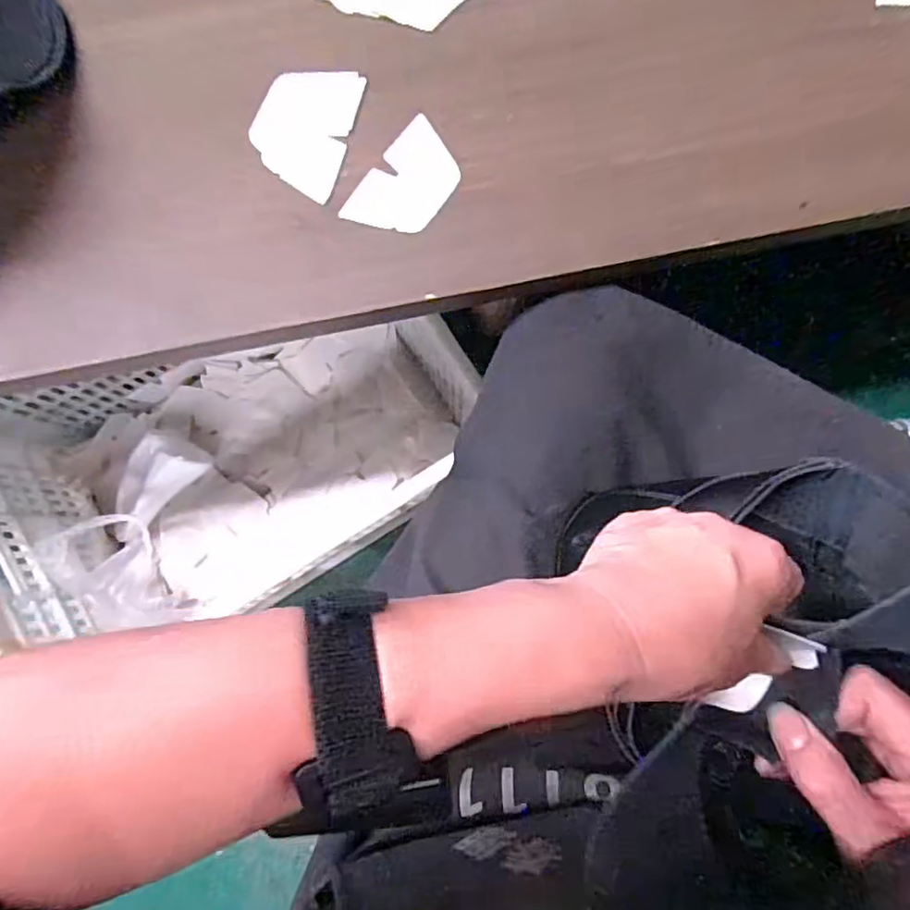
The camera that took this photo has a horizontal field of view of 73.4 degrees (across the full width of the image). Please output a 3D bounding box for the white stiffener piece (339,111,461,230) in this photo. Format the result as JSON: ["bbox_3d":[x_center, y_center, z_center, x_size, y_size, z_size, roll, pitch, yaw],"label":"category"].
[{"bbox_3d":[-0.030,-0.176,0.397,0.050,0.004,0.080,37,84,6],"label":"white stiffener piece"}]

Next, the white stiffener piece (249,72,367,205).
[{"bbox_3d":[-0.099,-0.215,0.402,0.062,0.006,0.087,15,82,4],"label":"white stiffener piece"}]

